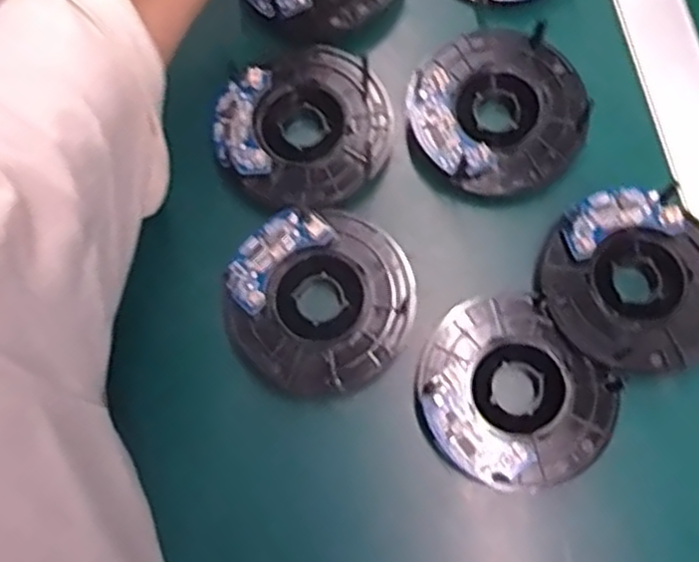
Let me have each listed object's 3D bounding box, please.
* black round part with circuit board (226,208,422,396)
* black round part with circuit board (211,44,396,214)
[{"bbox_3d":[-0.015,0.011,0.402,0.097,0.022,0.097,0,77,2],"label":"black round part with circuit board"},{"bbox_3d":[-0.024,-0.088,0.422,0.098,0.016,0.093,-42,79,-7],"label":"black round part with circuit board"}]

